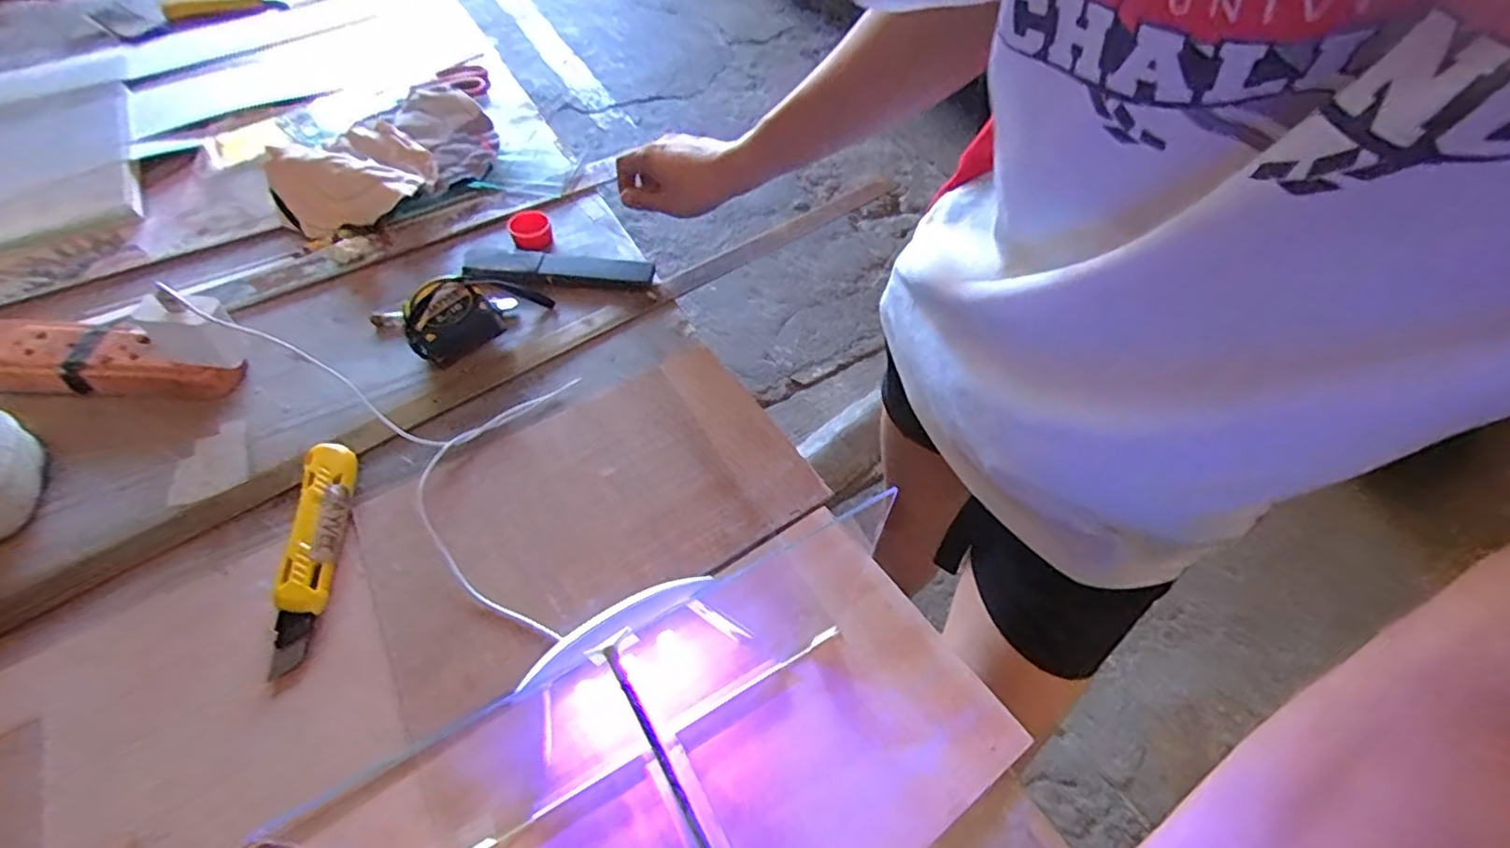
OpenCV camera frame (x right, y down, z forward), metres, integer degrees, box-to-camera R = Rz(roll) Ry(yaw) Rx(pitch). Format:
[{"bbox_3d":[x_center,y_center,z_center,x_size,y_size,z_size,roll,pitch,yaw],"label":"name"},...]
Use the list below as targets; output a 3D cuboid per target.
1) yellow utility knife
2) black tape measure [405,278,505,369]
[{"bbox_3d":[-0.300,0.083,0.437,0.032,0.023,0.161,-6,55,-7],"label":"yellow utility knife"},{"bbox_3d":[-0.263,-0.090,0.551,0.073,0.047,0.054,-32,61,-23],"label":"black tape measure"}]

